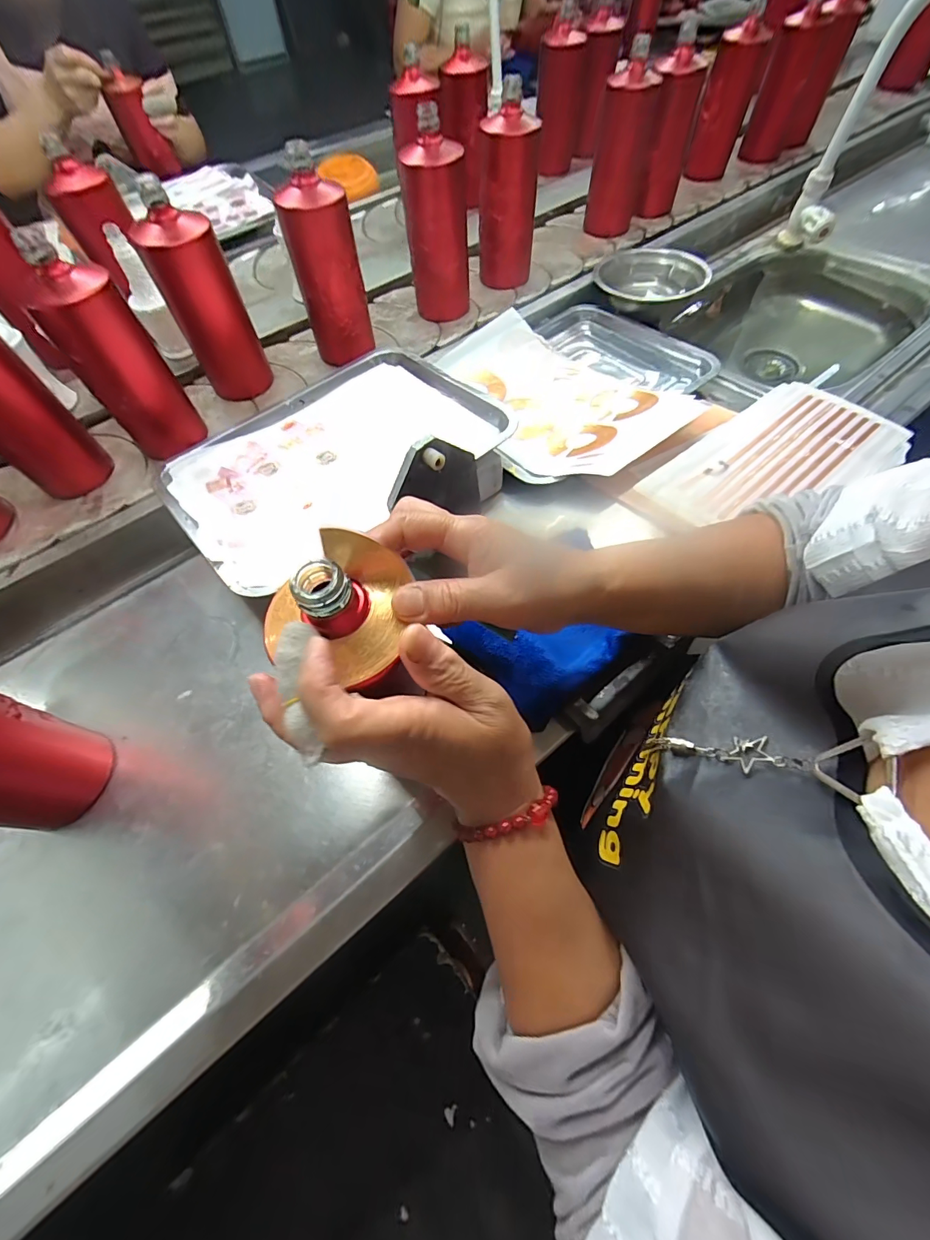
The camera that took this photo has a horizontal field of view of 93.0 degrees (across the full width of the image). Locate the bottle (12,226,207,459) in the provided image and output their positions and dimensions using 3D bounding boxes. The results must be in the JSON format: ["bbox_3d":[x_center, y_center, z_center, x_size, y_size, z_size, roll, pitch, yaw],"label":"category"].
[{"bbox_3d":[-0.376,-0.280,0.483,0.082,0.193,0.068,-41,70,-18],"label":"bottle"}]

